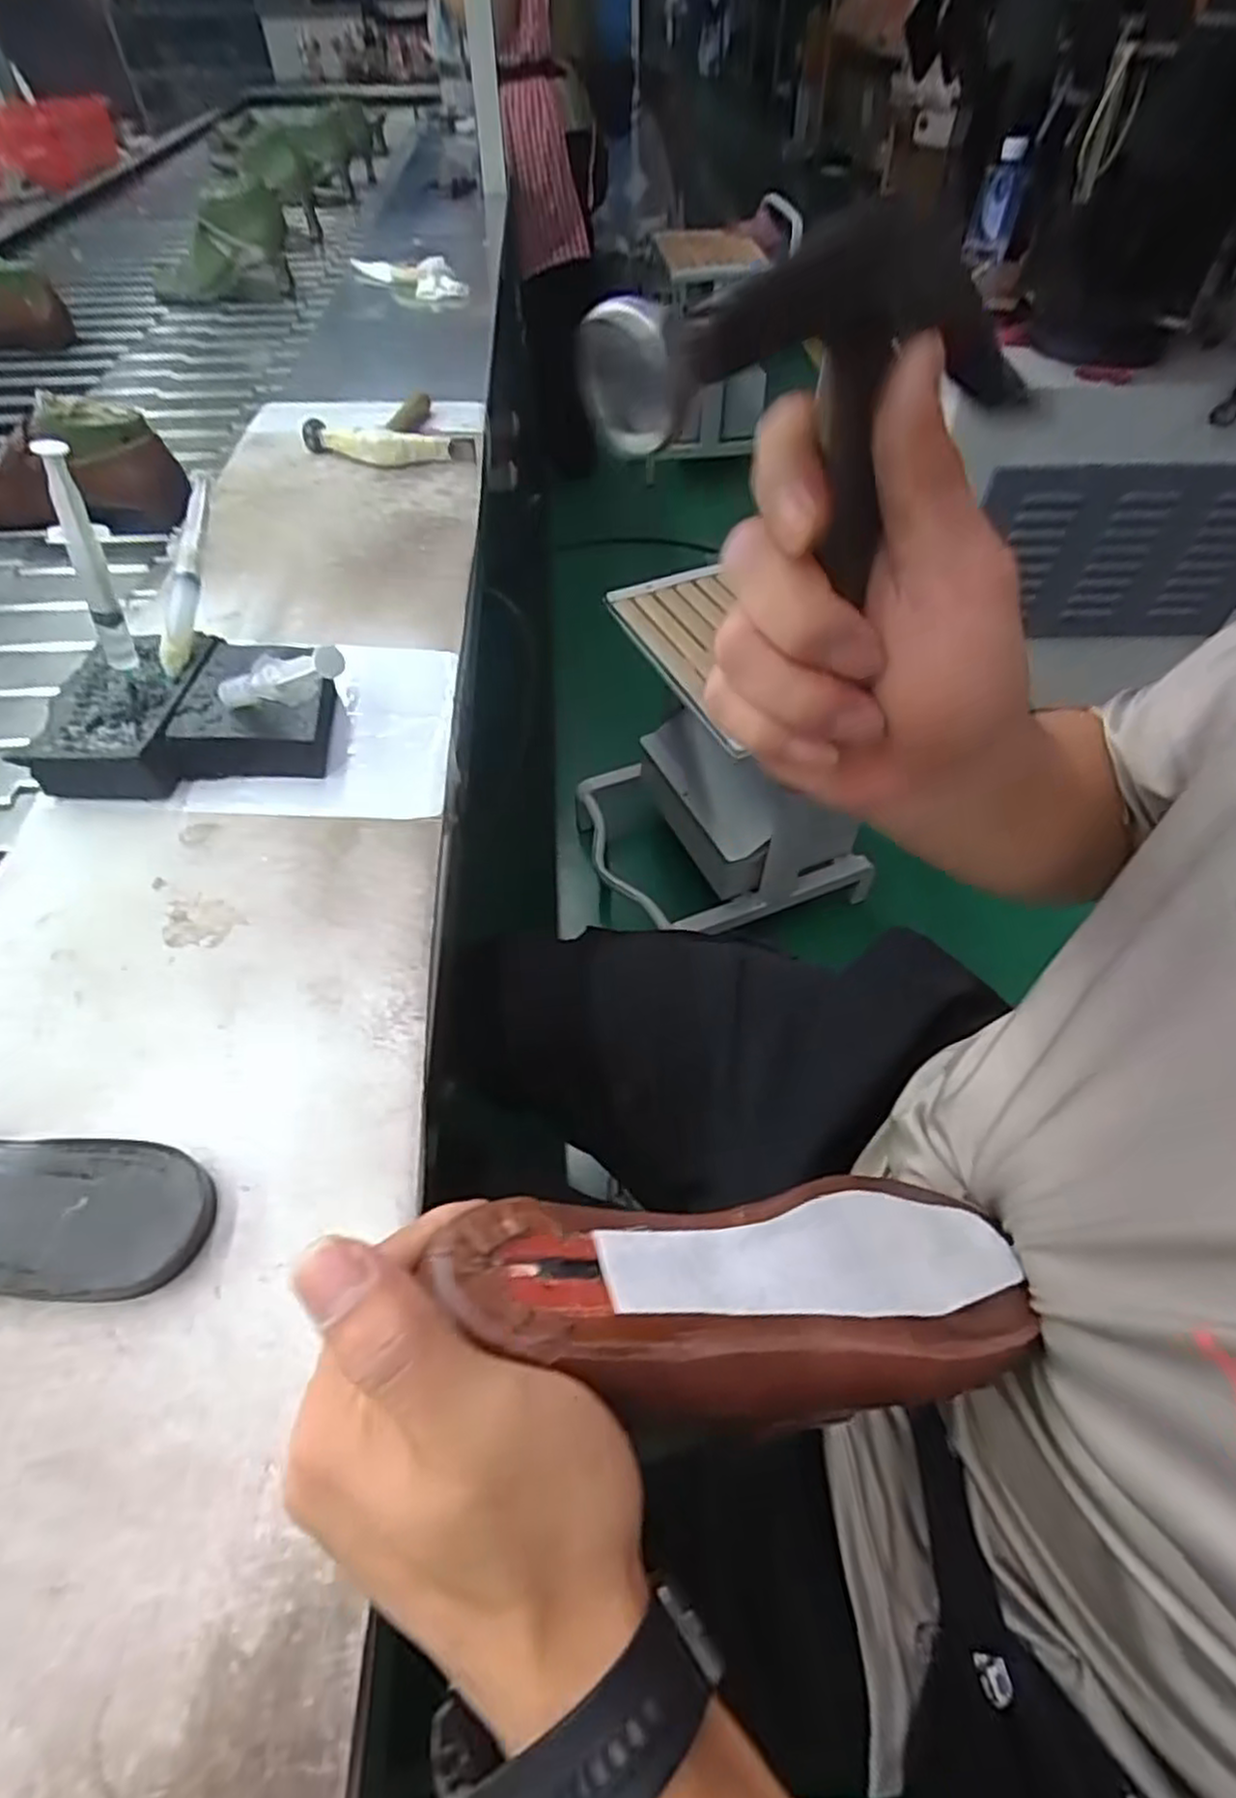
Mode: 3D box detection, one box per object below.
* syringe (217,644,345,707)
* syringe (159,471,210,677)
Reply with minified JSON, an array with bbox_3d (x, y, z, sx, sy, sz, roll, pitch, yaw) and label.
[{"bbox_3d":[-0.191,-0.116,0.409,0.149,0.026,0.018,5,45,44],"label":"syringe"},{"bbox_3d":[-0.286,-0.218,0.500,0.016,0.019,0.150,-1,75,0],"label":"syringe"}]

